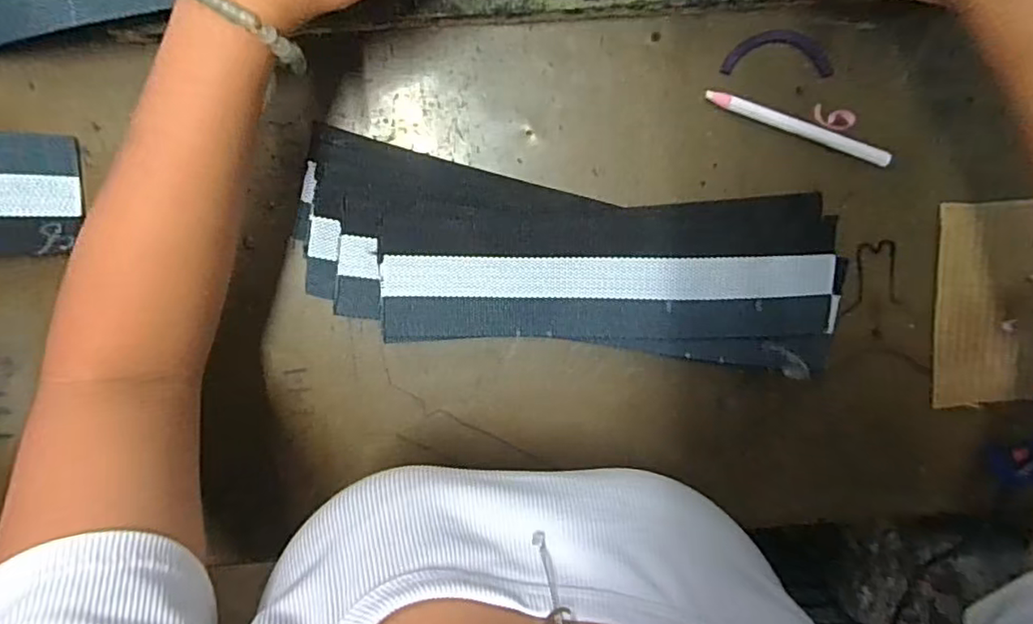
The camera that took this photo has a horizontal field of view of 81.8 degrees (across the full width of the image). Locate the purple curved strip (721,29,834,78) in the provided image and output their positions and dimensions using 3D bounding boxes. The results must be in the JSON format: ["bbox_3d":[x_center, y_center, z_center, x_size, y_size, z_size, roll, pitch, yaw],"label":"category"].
[{"bbox_3d":[0.161,-0.160,0.368,0.067,0.004,0.027,2,99,-1],"label":"purple curved strip"}]

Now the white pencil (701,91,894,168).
[{"bbox_3d":[0.176,-0.115,0.372,0.120,0.010,0.009,19,98,-4],"label":"white pencil"}]

